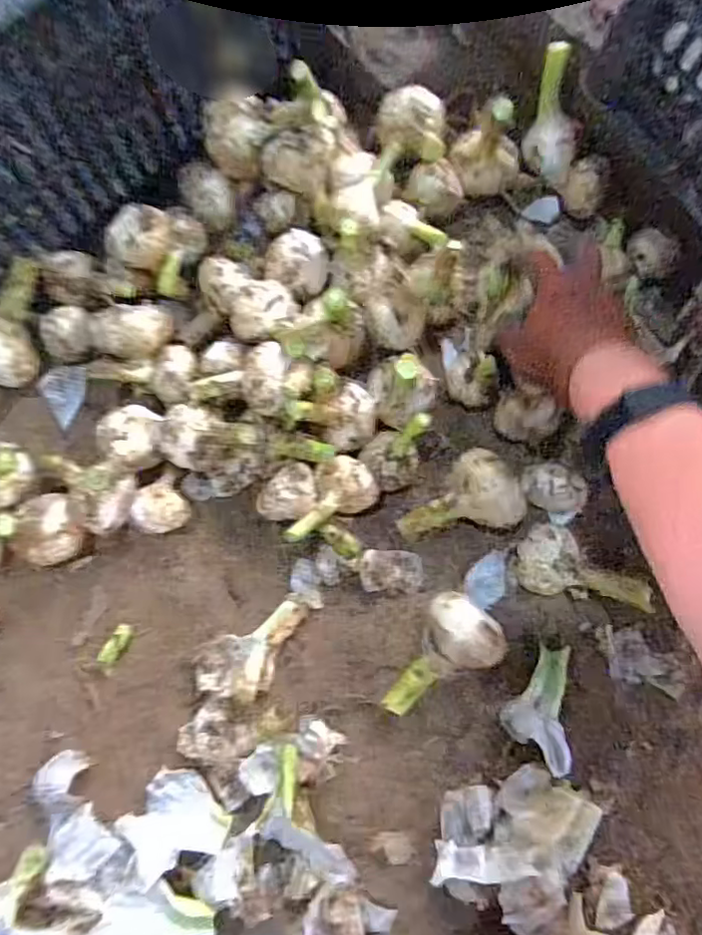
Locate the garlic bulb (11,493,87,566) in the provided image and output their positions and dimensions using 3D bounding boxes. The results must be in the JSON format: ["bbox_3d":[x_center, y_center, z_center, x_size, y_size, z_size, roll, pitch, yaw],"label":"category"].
[{"bbox_3d":[-0.250,0.051,0.493,0.054,0.044,0.064,36,84,1],"label":"garlic bulb"}]

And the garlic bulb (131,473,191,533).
[{"bbox_3d":[-0.158,0.033,0.499,0.042,0.042,0.047,-36,87,-5],"label":"garlic bulb"}]

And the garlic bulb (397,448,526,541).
[{"bbox_3d":[0.091,0.023,0.501,0.101,0.057,0.061,-9,88,-5],"label":"garlic bulb"}]

